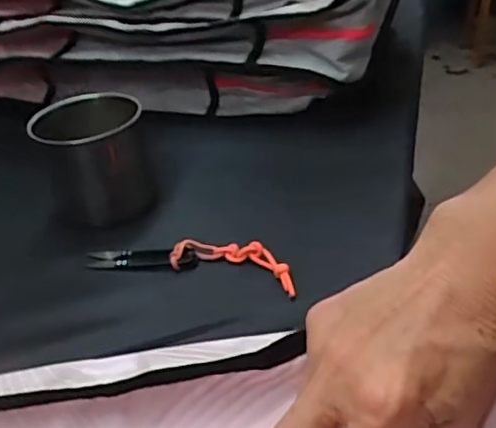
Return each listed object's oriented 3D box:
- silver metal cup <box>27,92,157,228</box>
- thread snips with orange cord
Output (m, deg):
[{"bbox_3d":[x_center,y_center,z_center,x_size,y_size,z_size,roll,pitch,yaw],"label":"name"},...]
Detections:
[{"bbox_3d":[-0.145,-0.055,0.590,0.098,0.098,0.095,-5,34,3],"label":"silver metal cup"},{"bbox_3d":[-0.046,0.039,0.503,0.181,0.021,0.036,6,36,19],"label":"thread snips with orange cord"}]

